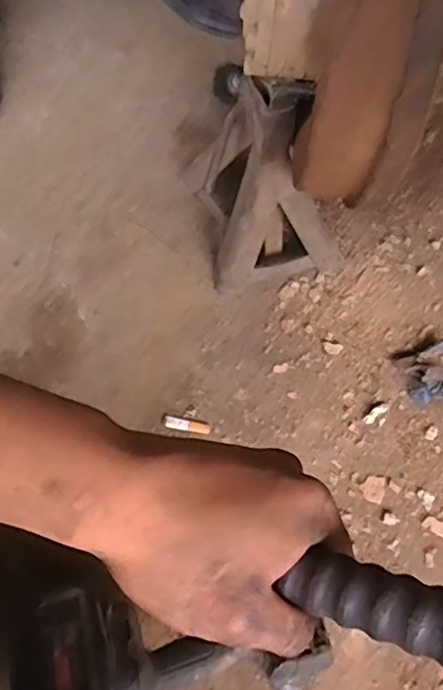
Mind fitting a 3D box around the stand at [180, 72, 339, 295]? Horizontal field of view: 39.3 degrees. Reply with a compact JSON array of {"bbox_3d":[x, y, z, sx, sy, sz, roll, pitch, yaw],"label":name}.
[{"bbox_3d":[0.054,-0.202,0.693,0.148,0.255,0.176,-11,70,-7],"label":"stand"}]

